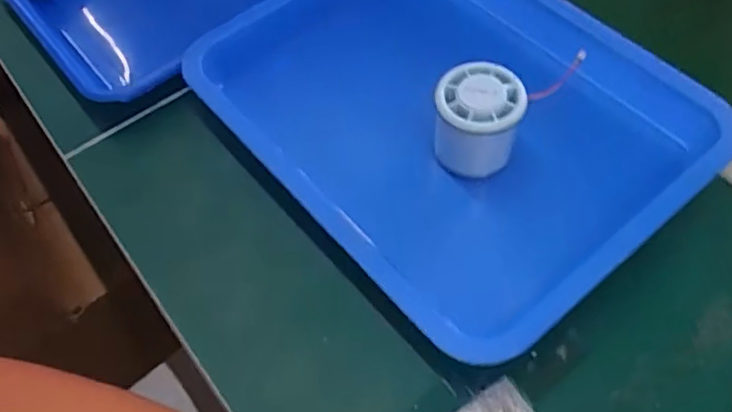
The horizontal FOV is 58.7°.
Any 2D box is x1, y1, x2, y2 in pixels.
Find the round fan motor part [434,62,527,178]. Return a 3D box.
[{"bbox_3d":[0.075,-0.055,0.443,0.057,0.067,0.052,-1,56,2],"label":"round fan motor part"}]

